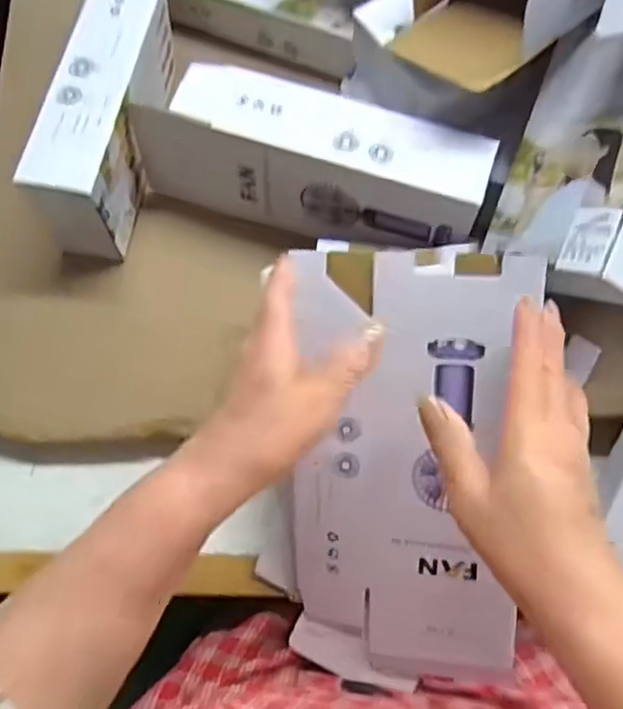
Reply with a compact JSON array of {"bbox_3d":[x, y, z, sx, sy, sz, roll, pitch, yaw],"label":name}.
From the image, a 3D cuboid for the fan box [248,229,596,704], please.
[{"bbox_3d":[0.059,0.083,0.416,0.160,0.043,0.294,3,109,-1],"label":"fan box"}]

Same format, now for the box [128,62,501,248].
[{"bbox_3d":[-0.003,-0.134,0.478,0.253,0.092,0.066,16,71,3],"label":"box"}]

